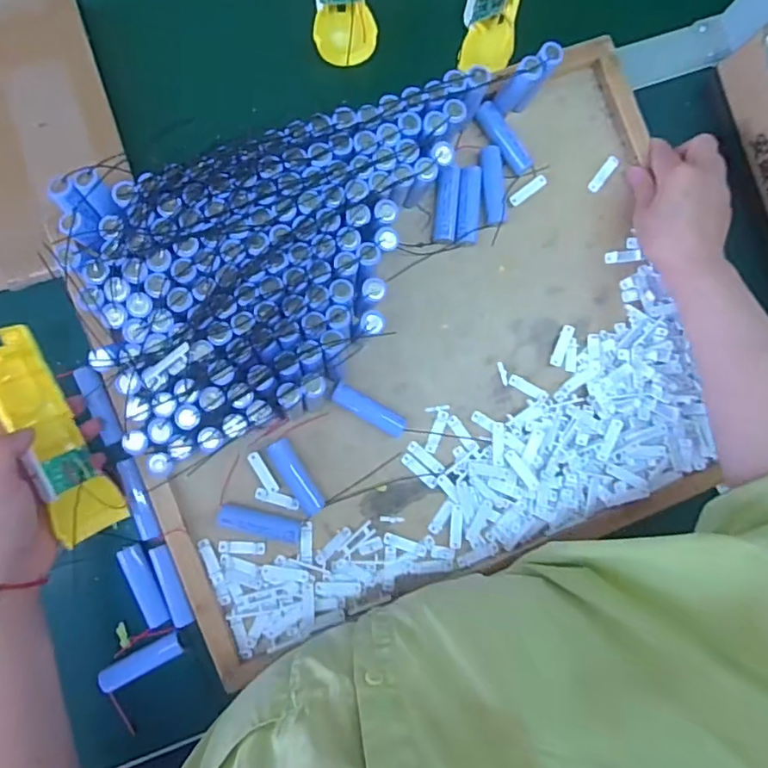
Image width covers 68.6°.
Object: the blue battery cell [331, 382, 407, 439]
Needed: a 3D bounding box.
[{"bbox_3d":[-0.012,0.022,0.467,0.066,0.014,0.018,31,86,-3],"label":"blue battery cell"}]

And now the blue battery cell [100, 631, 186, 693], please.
[{"bbox_3d":[-0.190,0.219,0.445,0.062,0.019,0.019,-26,90,-5],"label":"blue battery cell"}]

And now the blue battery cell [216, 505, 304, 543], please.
[{"bbox_3d":[-0.099,0.113,0.453,0.066,0.019,0.016,14,87,-4],"label":"blue battery cell"}]

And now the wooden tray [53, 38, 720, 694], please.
[{"bbox_3d":[0.034,-0.027,0.447,0.451,0.078,0.379,-19,92,-4],"label":"wooden tray"}]

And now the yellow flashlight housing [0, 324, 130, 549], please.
[{"bbox_3d":[-0.250,0.035,0.409,0.033,0.045,0.159,-27,93,31],"label":"yellow flashlight housing"}]

